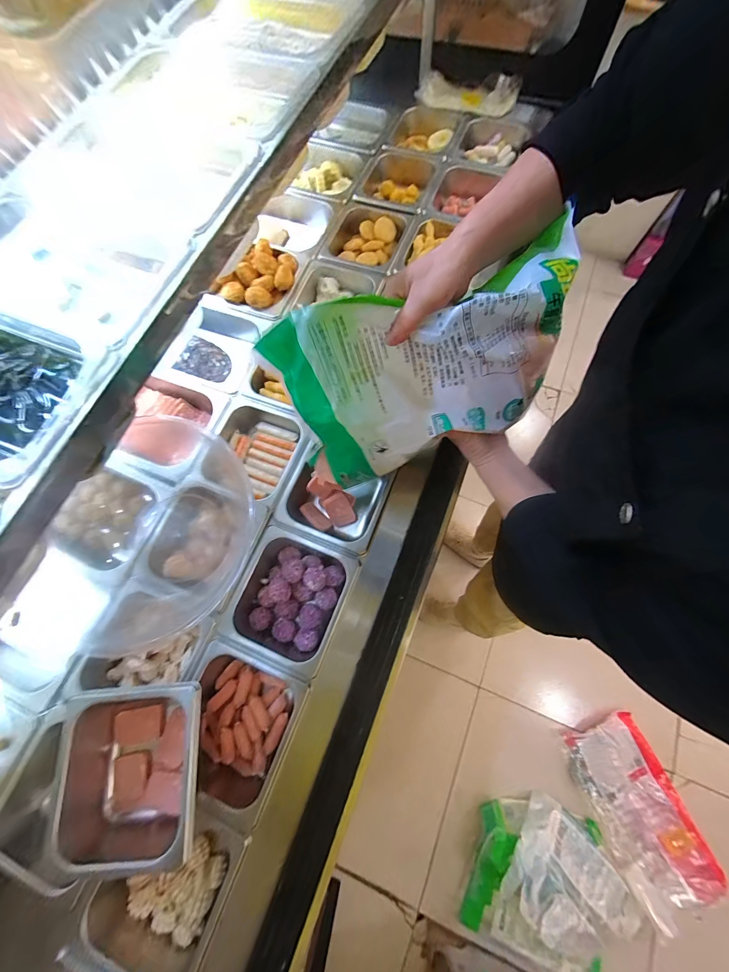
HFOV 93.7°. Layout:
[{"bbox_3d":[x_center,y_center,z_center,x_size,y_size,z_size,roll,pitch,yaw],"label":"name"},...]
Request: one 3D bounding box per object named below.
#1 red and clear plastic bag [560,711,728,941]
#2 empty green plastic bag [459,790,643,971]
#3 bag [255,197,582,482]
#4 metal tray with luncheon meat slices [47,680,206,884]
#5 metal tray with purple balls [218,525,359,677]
[{"bbox_3d":[0.798,0.940,0.997,0.273,0.042,0.433,-19,69,-13],"label":"red and clear plastic bag"},{"bbox_3d":[0.512,1.081,0.895,0.421,0.176,0.370,20,74,8],"label":"empty green plastic bag"},{"bbox_3d":[0.070,-0.123,0.412,0.322,0.229,0.058,-13,39,10],"label":"bag"},{"bbox_3d":[-0.283,0.339,0.414,0.180,0.075,0.178,-7,72,-1],"label":"metal tray with luncheon meat slices"},{"bbox_3d":[-0.110,0.166,0.520,0.161,0.058,0.165,22,74,8],"label":"metal tray with purple balls"}]

